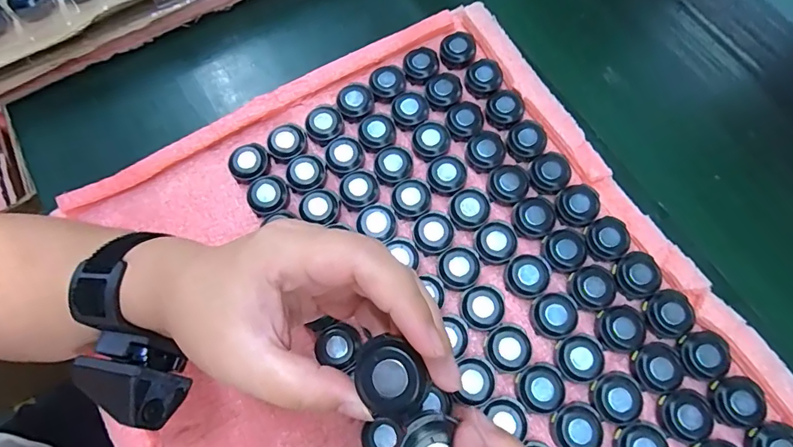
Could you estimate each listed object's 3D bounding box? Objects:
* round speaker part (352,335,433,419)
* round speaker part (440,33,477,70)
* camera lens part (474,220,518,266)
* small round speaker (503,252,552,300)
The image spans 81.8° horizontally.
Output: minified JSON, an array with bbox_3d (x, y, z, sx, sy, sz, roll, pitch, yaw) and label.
[{"bbox_3d":[-0.003,0.059,0.174,0.024,0.008,0.030,-33,76,-11],"label":"round speaker part"},{"bbox_3d":[0.051,-0.142,0.374,0.028,0.013,0.030,0,73,-1],"label":"round speaker part"},{"bbox_3d":[0.070,0.014,0.319,0.029,0.011,0.029,0,69,-1],"label":"camera lens part"},{"bbox_3d":[0.090,0.035,0.310,0.030,0.010,0.029,0,69,-1],"label":"small round speaker"}]

